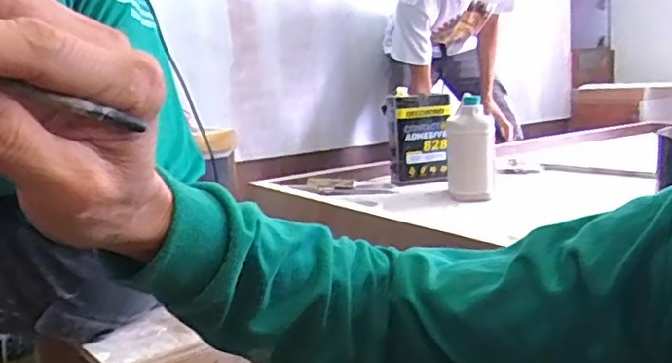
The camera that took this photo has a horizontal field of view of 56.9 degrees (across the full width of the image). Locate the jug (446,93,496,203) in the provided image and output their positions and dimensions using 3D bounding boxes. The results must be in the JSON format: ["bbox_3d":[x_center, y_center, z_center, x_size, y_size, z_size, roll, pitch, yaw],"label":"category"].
[{"bbox_3d":[0.322,-0.077,1.481,0.110,0.215,0.074,-1,10,12],"label":"jug"}]

